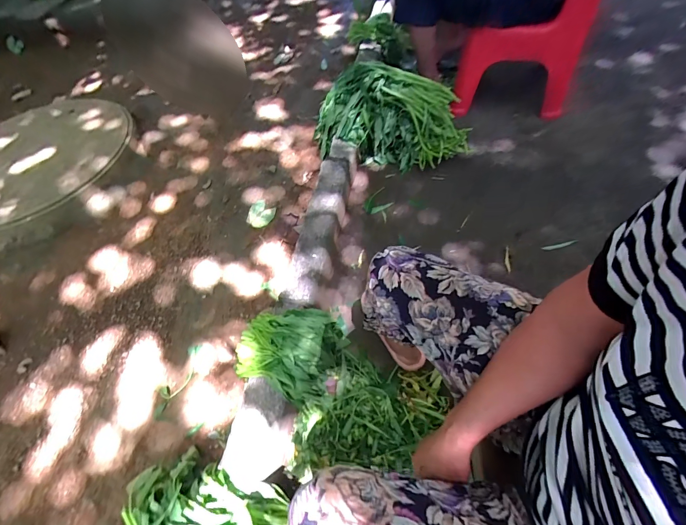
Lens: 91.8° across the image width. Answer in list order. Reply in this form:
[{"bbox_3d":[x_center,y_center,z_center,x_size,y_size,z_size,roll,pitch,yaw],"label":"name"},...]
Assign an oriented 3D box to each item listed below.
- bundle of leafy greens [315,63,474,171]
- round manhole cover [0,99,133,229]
[{"bbox_3d":[0.162,-0.474,1.123,0.533,0.261,0.188,3,58,9],"label":"bundle of leafy greens"},{"bbox_3d":[-1.287,-0.463,1.363,0.785,0.068,0.874,-35,59,-14],"label":"round manhole cover"}]

